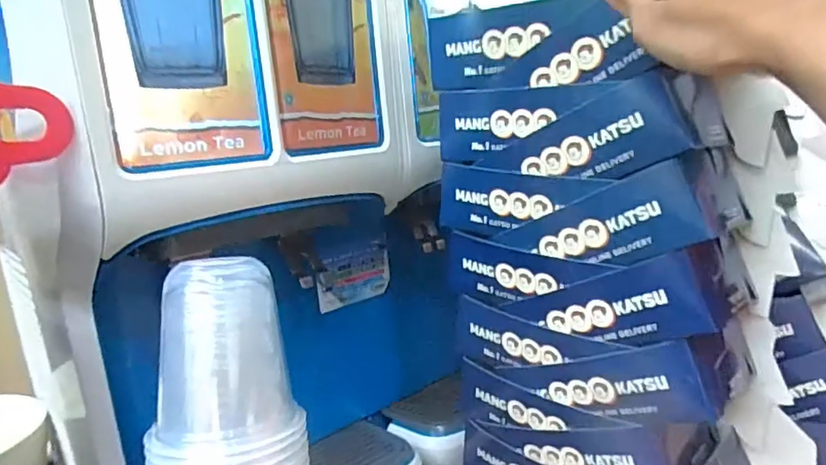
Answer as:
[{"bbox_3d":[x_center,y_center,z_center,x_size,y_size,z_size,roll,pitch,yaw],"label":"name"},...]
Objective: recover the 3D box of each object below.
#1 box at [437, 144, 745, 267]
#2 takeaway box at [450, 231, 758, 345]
[{"bbox_3d":[0.144,-0.026,0.478,0.222,0.066,0.120,3,13,42],"label":"box"},{"bbox_3d":[0.151,0.034,0.487,0.225,0.065,0.115,3,13,40],"label":"takeaway box"}]

